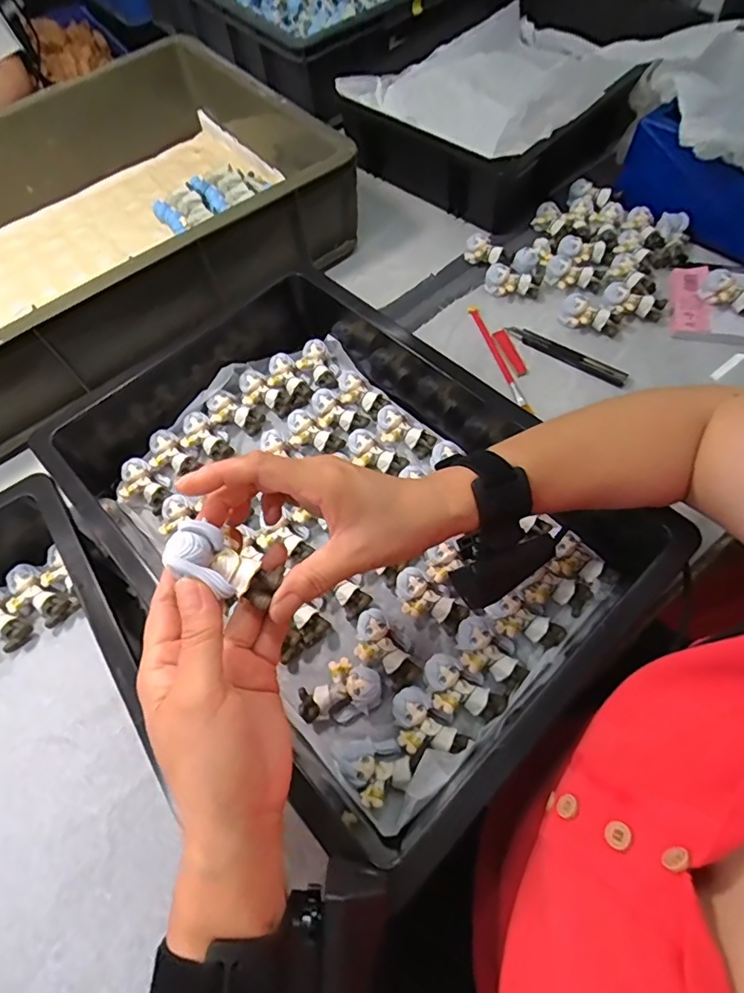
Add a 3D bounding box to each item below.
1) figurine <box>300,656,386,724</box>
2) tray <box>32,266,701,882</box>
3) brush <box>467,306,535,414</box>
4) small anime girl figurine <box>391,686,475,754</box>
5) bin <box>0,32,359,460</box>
[{"bbox_3d":[-0.025,0.153,0.399,0.063,0.034,0.042,-17,62,-4],"label":"figurine"},{"bbox_3d":[-0.047,-0.001,0.455,0.535,0.094,0.363,36,71,21],"label":"tray"},{"bbox_3d":[0.143,-0.157,0.582,0.013,0.014,0.160,-19,62,-5],"label":"brush"},{"bbox_3d":[0.039,0.172,0.377,0.058,0.021,0.038,38,71,21],"label":"small anime girl figurine"},{"bbox_3d":[-0.366,-0.324,0.622,0.601,0.159,0.420,-35,65,-13],"label":"bin"}]

